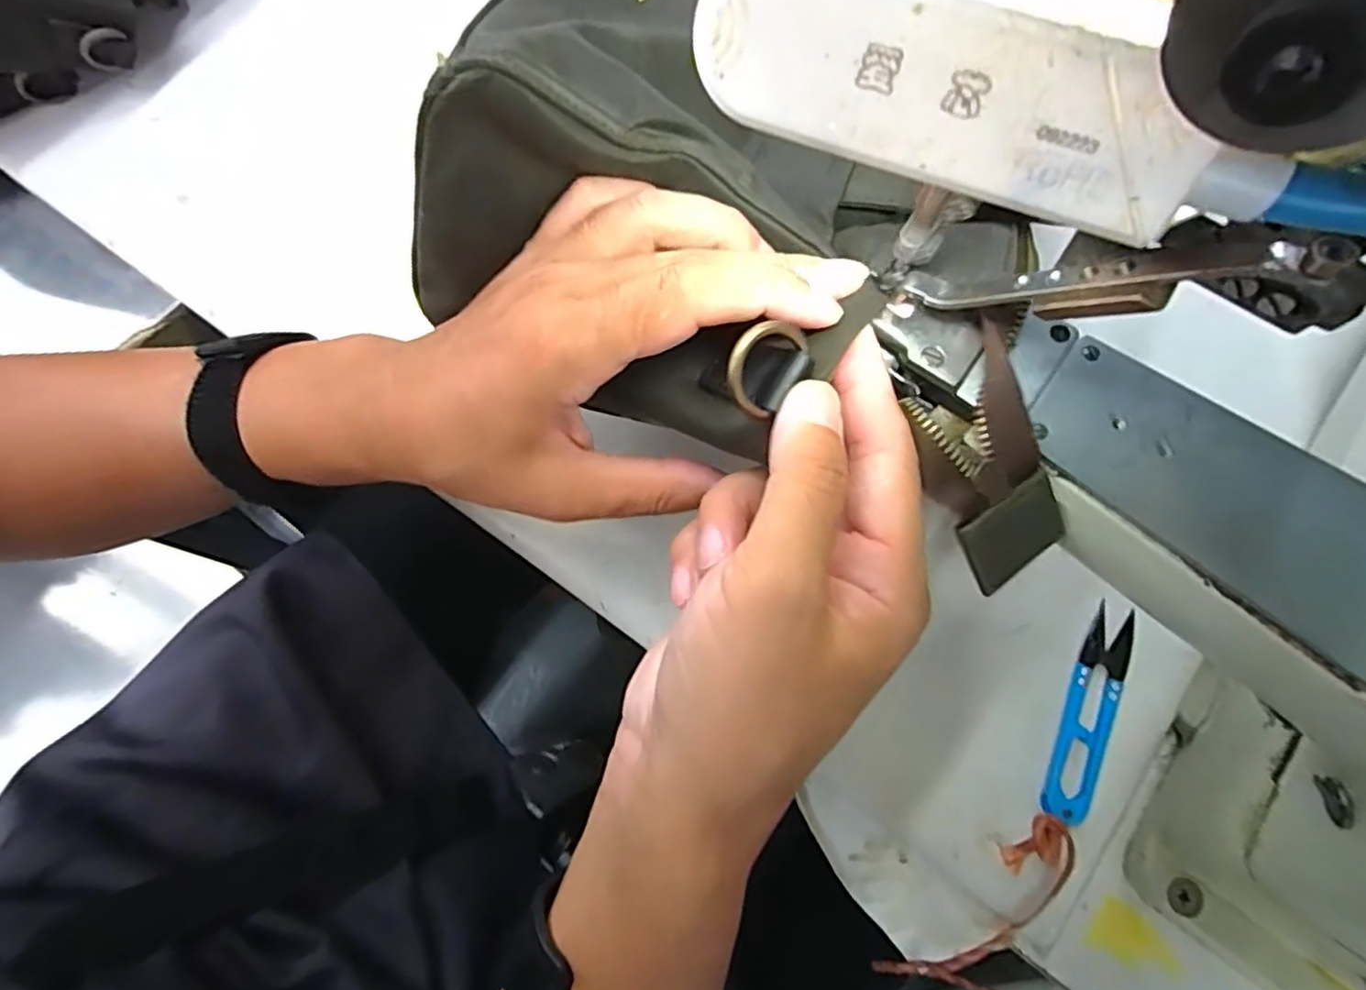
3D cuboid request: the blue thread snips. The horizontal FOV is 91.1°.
[{"bbox_3d":[0.185,0.098,0.304,0.021,0.009,0.099,25,75,8],"label":"blue thread snips"}]

